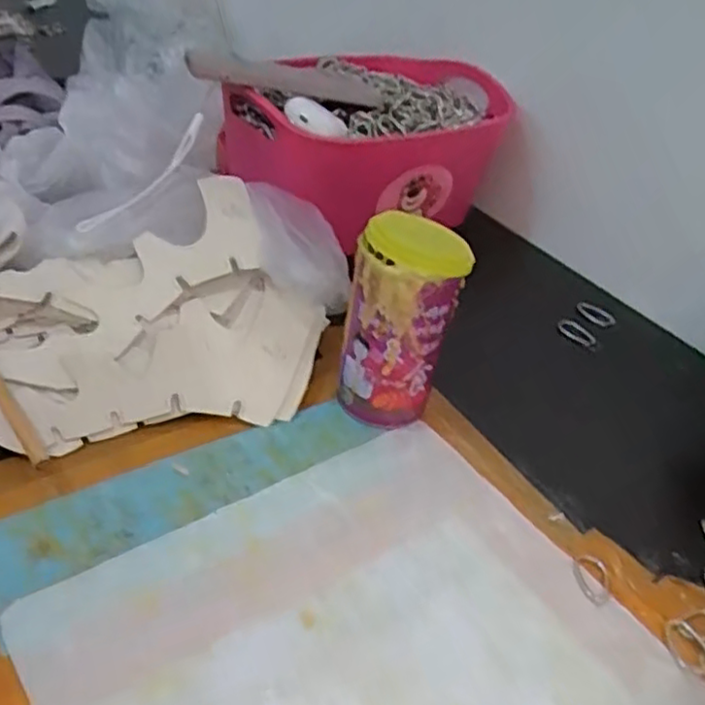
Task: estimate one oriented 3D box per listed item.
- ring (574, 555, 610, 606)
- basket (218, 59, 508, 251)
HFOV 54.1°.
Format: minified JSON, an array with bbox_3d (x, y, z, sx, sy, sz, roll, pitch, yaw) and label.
[{"bbox_3d":[0.133,0.126,0.382,0.019,0.004,0.032,10,39,3],"label":"ring"},{"bbox_3d":[0.019,-0.199,0.653,0.286,0.114,0.176,-24,49,-33],"label":"basket"}]

